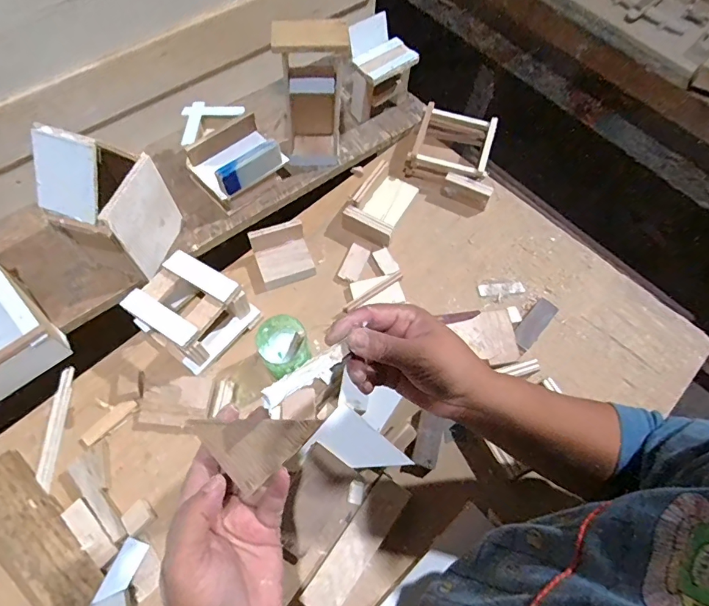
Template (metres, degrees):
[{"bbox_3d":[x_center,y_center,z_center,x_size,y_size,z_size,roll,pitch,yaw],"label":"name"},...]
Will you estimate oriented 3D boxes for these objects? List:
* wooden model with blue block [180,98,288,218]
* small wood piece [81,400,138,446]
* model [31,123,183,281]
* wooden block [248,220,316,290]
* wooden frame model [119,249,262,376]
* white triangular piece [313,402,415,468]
[{"bbox_3d":[-0.180,-0.213,0.613,0.146,0.078,0.113,42,69,15],"label":"wooden model with blue block"},{"bbox_3d":[-0.283,0.136,0.505,0.018,0.004,0.063,38,65,16],"label":"small wood piece"},{"bbox_3d":[-0.285,-0.114,0.511,0.096,0.177,0.108,12,65,2],"label":"model"},{"bbox_3d":[-0.094,-0.062,0.582,0.073,0.059,0.064,-18,67,-12],"label":"wooden block"},{"bbox_3d":[-0.189,0.007,0.517,0.103,0.076,0.108,34,67,12],"label":"wooden frame model"},{"bbox_3d":[0.007,0.156,0.473,0.094,0.004,0.049,39,78,10],"label":"white triangular piece"}]

